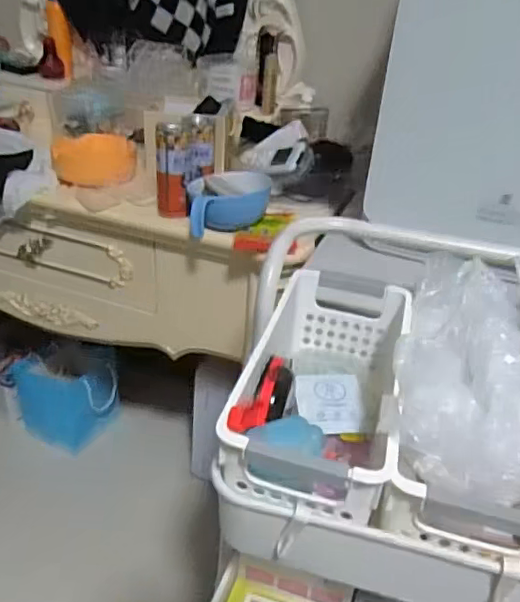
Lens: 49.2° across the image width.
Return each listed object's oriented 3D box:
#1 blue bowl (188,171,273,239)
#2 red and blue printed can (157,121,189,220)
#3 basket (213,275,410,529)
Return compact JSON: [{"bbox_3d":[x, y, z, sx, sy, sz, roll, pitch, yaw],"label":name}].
[{"bbox_3d":[-0.046,-0.142,0.827,0.121,0.061,0.107,3,30,-3],"label":"blue bowl"},{"bbox_3d":[-0.128,-0.188,0.846,0.049,0.135,0.041,-3,31,-13],"label":"red and blue printed can"},{"bbox_3d":[0.058,0.088,0.535,0.130,0.113,0.277,10,30,10],"label":"basket"}]

